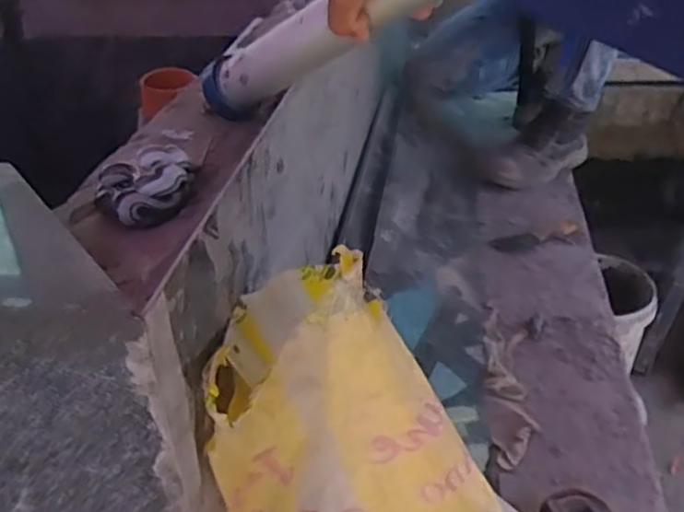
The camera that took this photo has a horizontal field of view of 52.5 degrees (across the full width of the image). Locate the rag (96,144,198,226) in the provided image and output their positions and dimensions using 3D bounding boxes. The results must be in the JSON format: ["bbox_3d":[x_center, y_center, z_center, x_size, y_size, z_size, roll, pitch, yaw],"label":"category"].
[{"bbox_3d":[-0.158,-0.060,0.568,0.084,0.038,0.074,-13,33,-16],"label":"rag"}]

